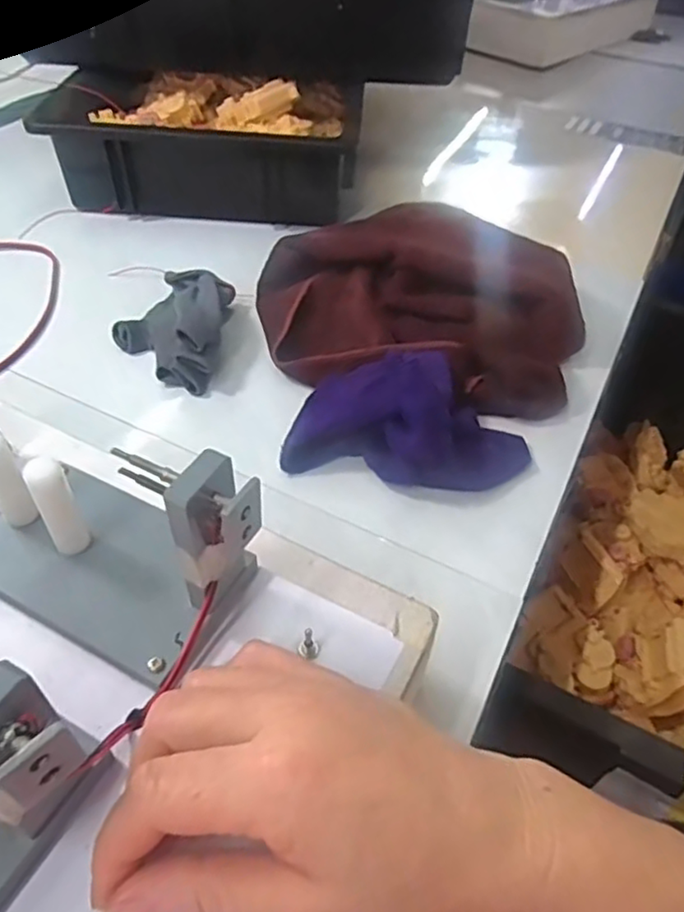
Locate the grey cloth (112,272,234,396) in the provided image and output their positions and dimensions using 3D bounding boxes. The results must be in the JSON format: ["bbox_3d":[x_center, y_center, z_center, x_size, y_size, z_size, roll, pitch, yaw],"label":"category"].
[{"bbox_3d":[-0.135,-0.107,0.502,0.087,0.046,0.125,2,47,-2],"label":"grey cloth"}]

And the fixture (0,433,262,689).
[{"bbox_3d":[-0.103,0.030,0.259,0.134,0.077,0.070,23,50,17],"label":"fixture"}]

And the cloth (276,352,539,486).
[{"bbox_3d":[0.050,-0.030,0.430,0.160,0.055,0.101,9,47,5],"label":"cloth"}]

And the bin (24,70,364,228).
[{"bbox_3d":[-0.135,-0.344,0.688,0.290,0.086,0.219,5,47,2],"label":"bin"}]

